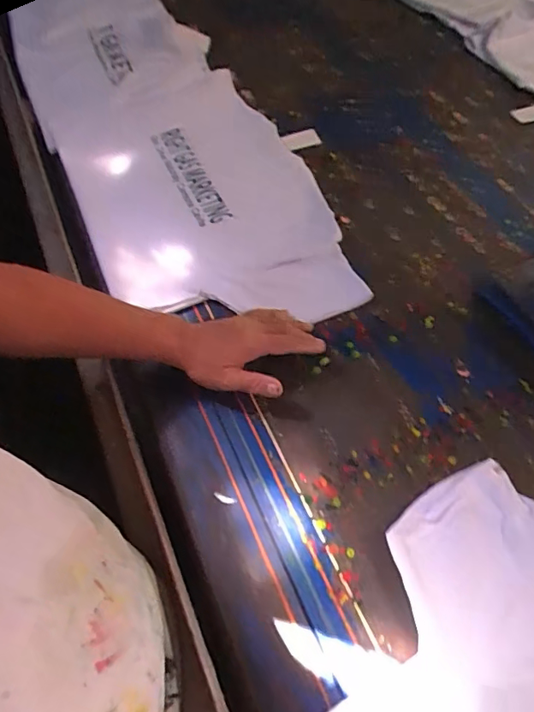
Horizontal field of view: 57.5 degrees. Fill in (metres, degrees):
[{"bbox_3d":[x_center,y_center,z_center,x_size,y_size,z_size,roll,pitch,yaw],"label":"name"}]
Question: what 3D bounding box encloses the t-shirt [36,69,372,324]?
[{"bbox_3d":[-0.120,-0.263,0.794,0.348,0.033,0.611,-25,60,-11],"label":"t-shirt"}]

